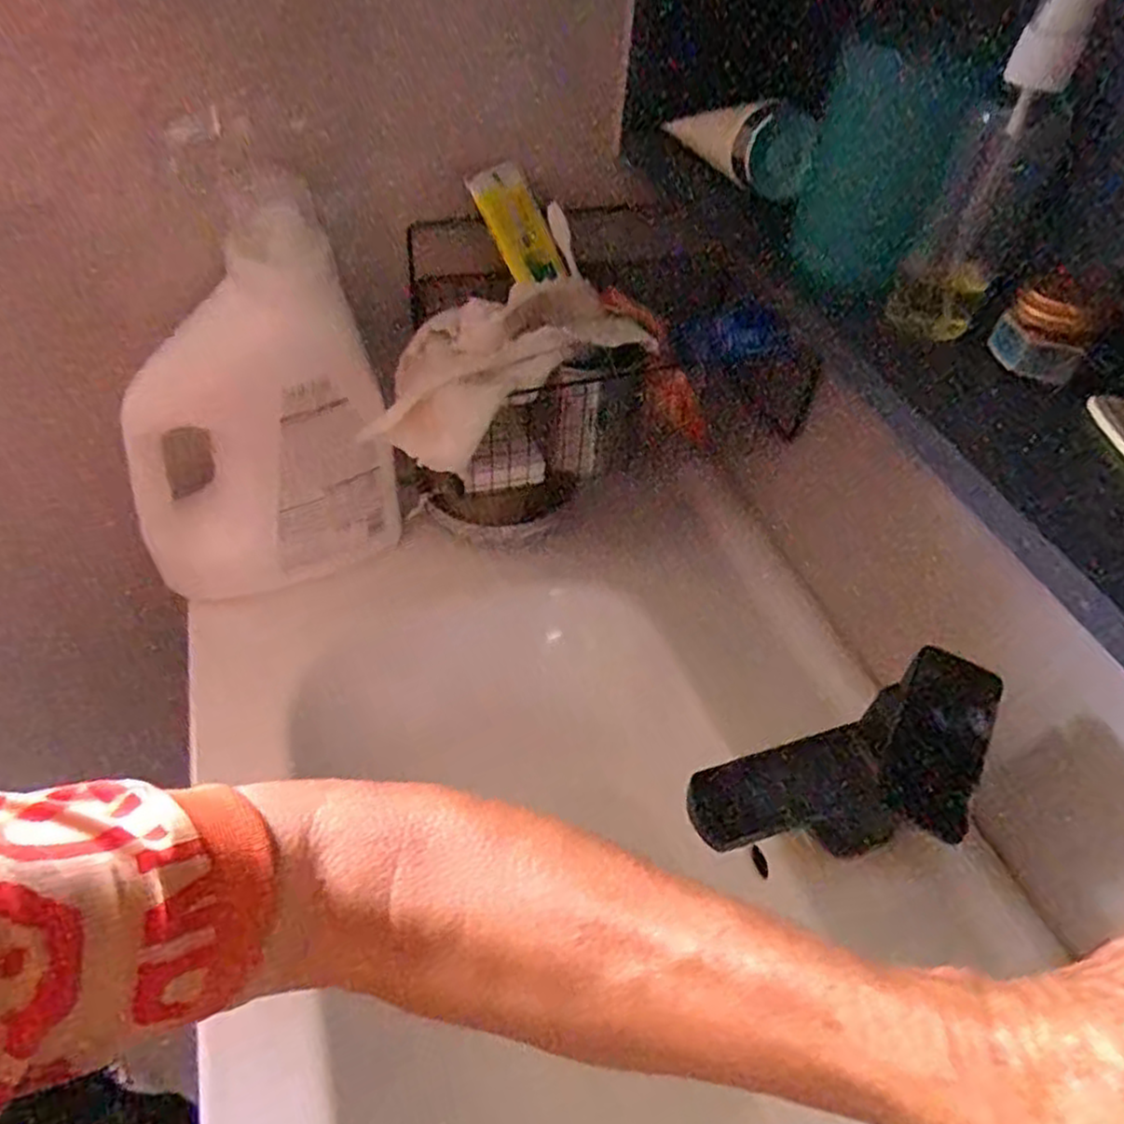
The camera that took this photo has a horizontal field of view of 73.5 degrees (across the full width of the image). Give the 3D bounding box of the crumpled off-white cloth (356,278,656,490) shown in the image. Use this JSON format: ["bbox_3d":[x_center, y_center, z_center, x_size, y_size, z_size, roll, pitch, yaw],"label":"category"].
[{"bbox_3d":[-0.046,-0.135,0.497,0.191,0.052,0.105,-36,59,-11],"label":"crumpled off-white cloth"}]

